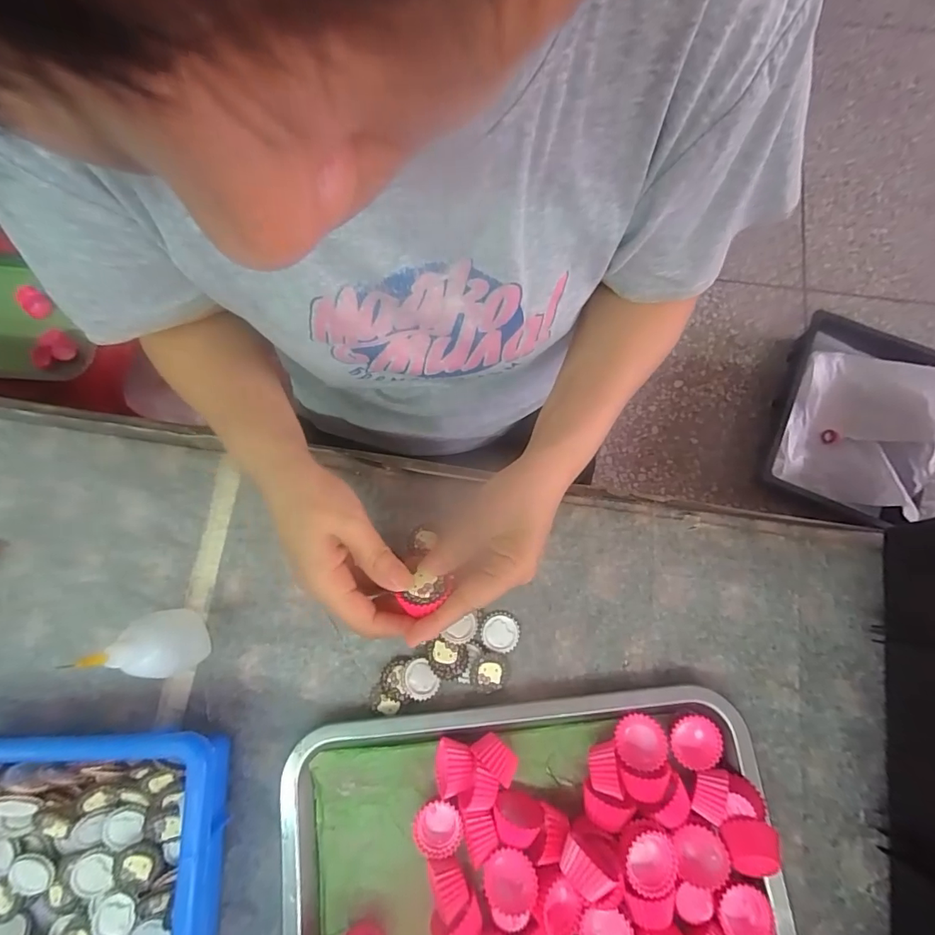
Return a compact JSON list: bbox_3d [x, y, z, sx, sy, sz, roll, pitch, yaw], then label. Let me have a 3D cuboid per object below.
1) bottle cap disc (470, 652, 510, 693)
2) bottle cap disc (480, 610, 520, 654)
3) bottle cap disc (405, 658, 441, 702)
[{"bbox_3d":[0.016,0.146,0.342,0.027,0.007,0.025,0,76,2],"label":"bottle cap disc"},{"bbox_3d":[0.024,0.120,0.350,0.028,0.004,0.028,0,76,2],"label":"bottle cap disc"},{"bbox_3d":[-0.032,0.149,0.339,0.023,0.008,0.026,-44,78,-9],"label":"bottle cap disc"}]

